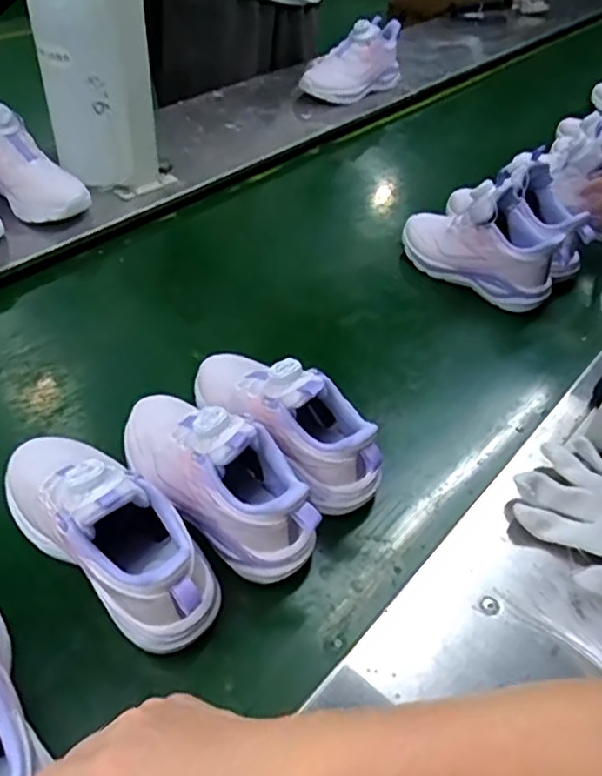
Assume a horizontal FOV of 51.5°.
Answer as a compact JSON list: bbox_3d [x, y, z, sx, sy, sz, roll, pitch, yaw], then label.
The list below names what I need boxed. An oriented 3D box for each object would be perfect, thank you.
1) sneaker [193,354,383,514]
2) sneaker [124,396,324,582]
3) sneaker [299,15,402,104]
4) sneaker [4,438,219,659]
[{"bbox_3d":[-0.020,0.020,0.560,0.216,0.105,0.073,33,51,25],"label":"sneaker"},{"bbox_3d":[-0.074,0.065,0.512,0.203,0.107,0.069,35,52,26],"label":"sneaker"},{"bbox_3d":[0.104,-0.629,1.212,0.080,0.126,0.229,29,49,26],"label":"sneaker"},{"bbox_3d":[-0.146,0.098,0.467,0.212,0.112,0.077,36,52,27],"label":"sneaker"}]

